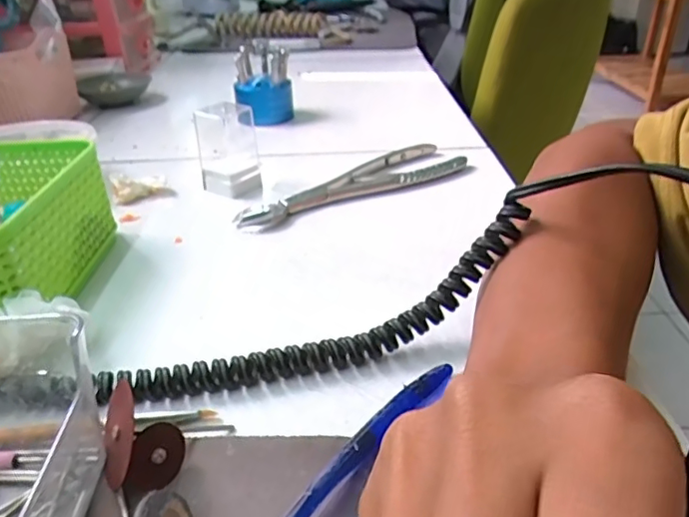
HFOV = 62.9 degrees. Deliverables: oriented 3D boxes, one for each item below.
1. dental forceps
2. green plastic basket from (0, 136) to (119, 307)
[{"bbox_3d":[0.007,-0.055,0.427,0.193,0.017,0.048,-22,36,-28],"label":"dental forceps"},{"bbox_3d":[-0.208,-0.012,0.314,0.118,0.064,0.131,-1,31,3],"label":"green plastic basket"}]

